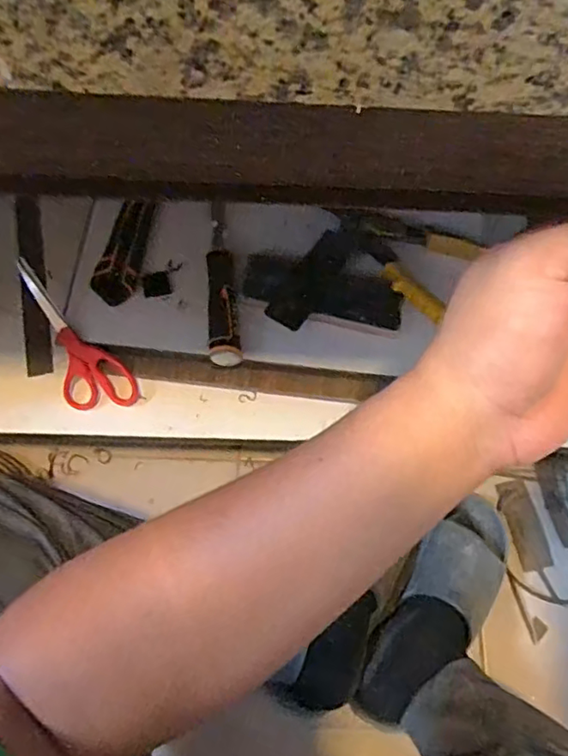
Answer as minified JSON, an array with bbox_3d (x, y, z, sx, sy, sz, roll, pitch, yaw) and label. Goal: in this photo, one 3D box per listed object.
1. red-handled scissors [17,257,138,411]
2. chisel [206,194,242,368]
[{"bbox_3d":[-0.231,-0.038,0.628,0.068,0.022,0.181,-35,106,-14],"label":"red-handled scissors"},{"bbox_3d":[-0.067,-0.102,0.624,0.031,0.031,0.208,-5,69,-4],"label":"chisel"}]

